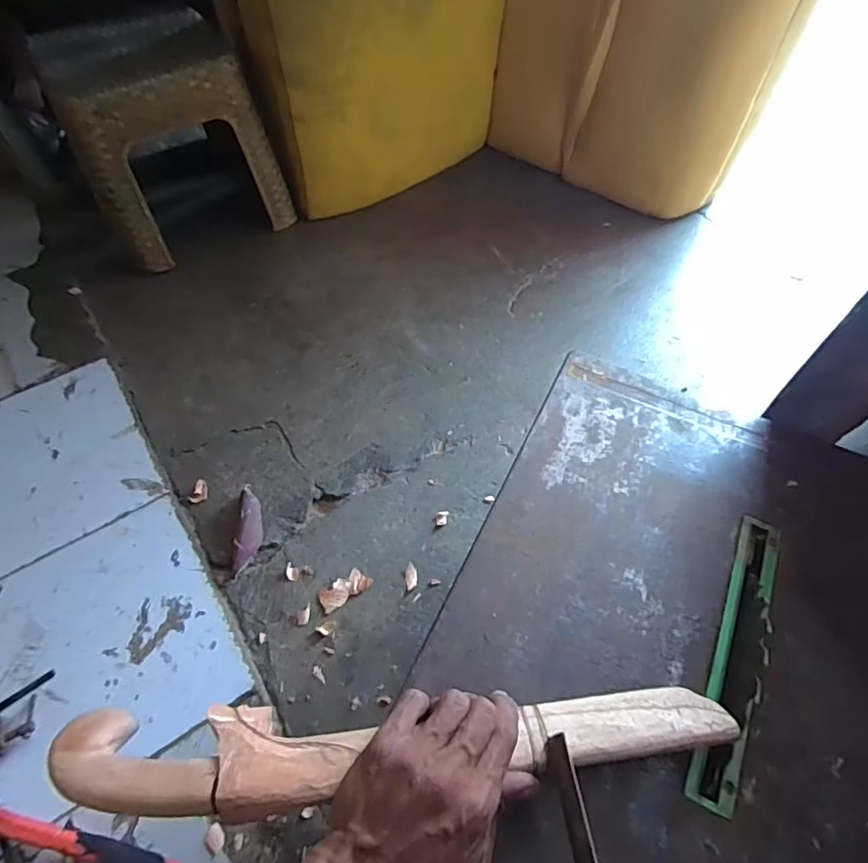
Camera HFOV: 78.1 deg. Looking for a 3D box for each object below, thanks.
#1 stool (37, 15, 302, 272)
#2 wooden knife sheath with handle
[{"bbox_3d":[-0.470,-0.518,0.959,0.301,0.293,0.273,-30,63,-17],"label":"stool"},{"bbox_3d":[-0.032,0.216,0.369,0.456,0.043,0.065,-4,58,-1],"label":"wooden knife sheath with handle"}]

